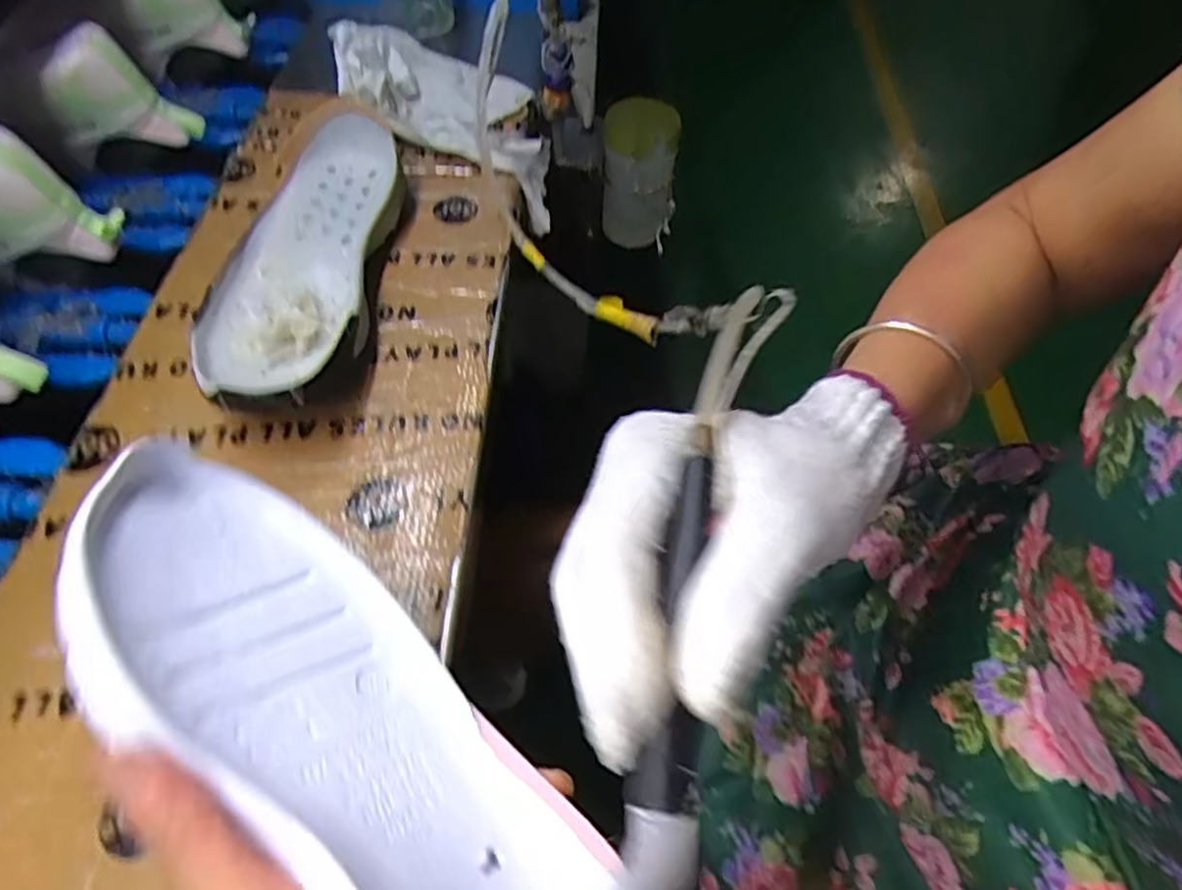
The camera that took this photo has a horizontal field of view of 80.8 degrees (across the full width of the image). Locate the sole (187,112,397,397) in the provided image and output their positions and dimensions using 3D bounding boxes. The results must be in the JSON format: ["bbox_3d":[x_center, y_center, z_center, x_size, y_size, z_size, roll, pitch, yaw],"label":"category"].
[{"bbox_3d":[-0.175,-0.116,0.434,0.088,0.043,0.249,4,55,-3],"label":"sole"}]

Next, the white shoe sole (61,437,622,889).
[{"bbox_3d":[-0.076,0.101,0.222,0.263,0.045,0.104,46,27,17],"label":"white shoe sole"}]

